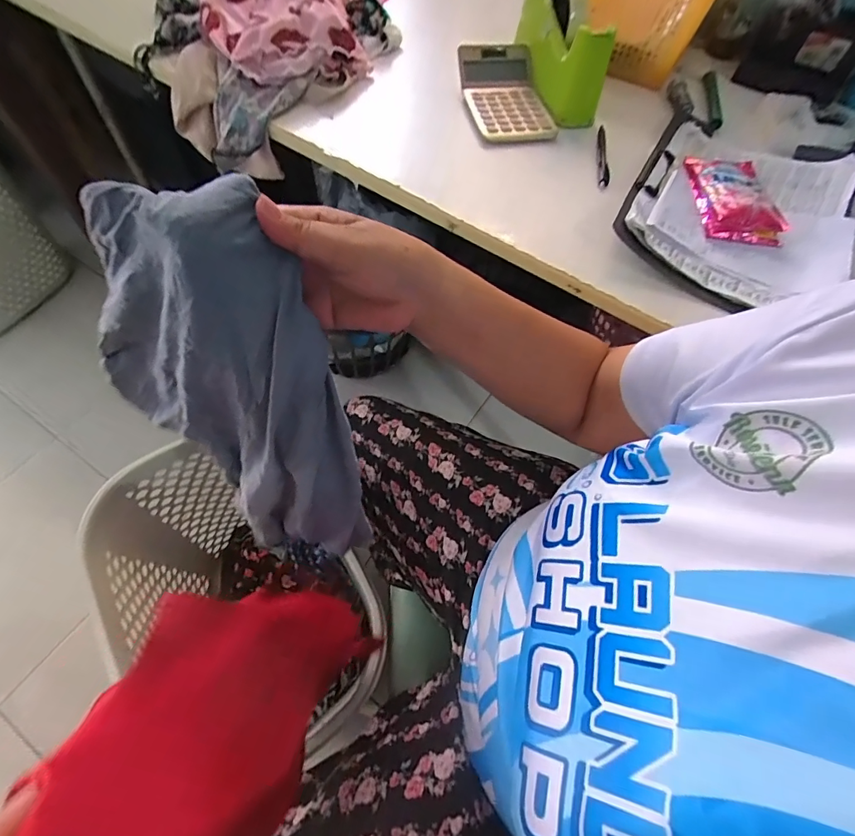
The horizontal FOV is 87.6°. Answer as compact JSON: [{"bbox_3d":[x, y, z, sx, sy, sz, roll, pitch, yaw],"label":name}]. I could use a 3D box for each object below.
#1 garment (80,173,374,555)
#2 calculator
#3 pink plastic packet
[{"bbox_3d":[-0.136,0.015,0.362,0.131,0.365,0.072,-23,48,-16],"label":"garment"},{"bbox_3d":[0.106,-0.441,0.601,0.106,0.035,0.169,-8,62,-8],"label":"calculator"},{"bbox_3d":[0.374,-0.277,0.545,0.087,0.029,0.159,7,61,-1],"label":"pink plastic packet"}]

